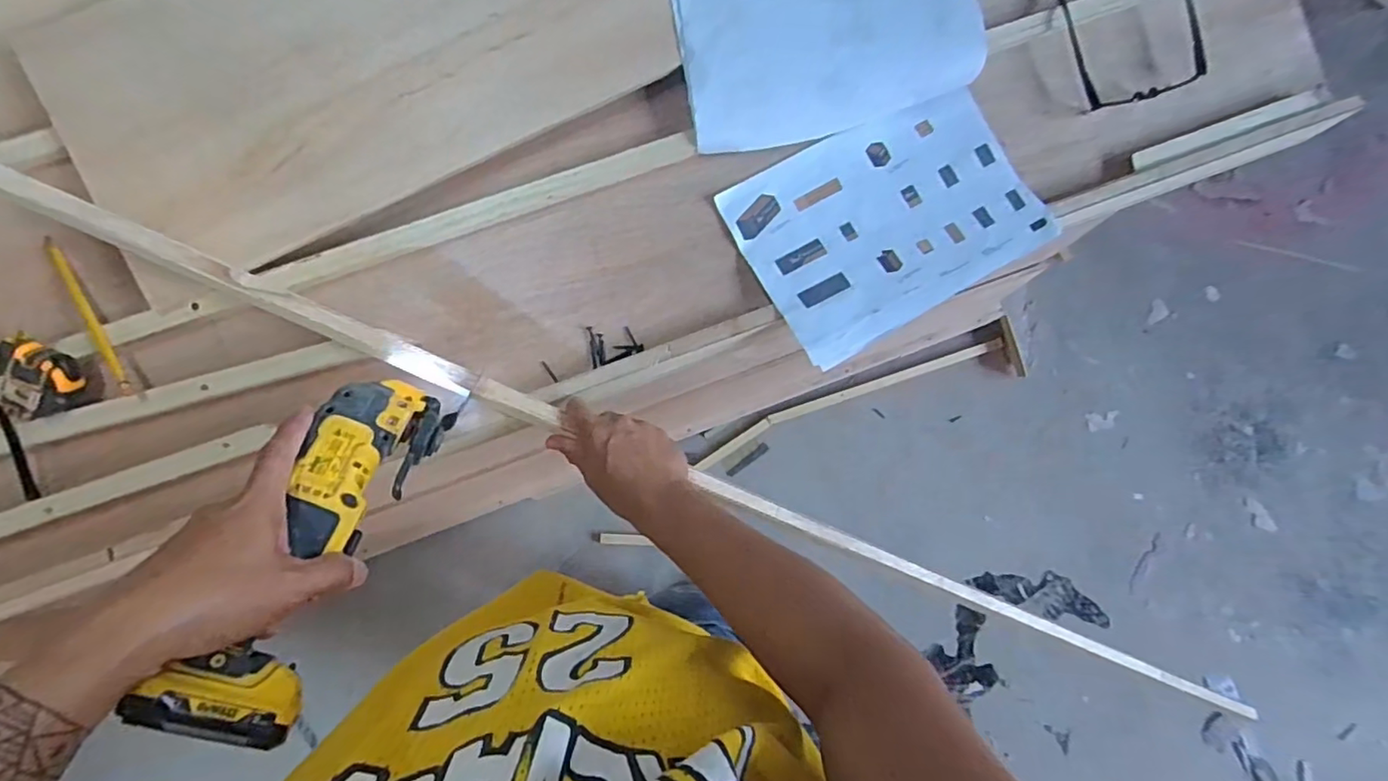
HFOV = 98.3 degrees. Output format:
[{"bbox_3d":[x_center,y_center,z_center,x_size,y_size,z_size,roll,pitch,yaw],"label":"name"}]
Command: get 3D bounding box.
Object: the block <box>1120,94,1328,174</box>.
[{"bbox_3d":[0.572,-0.280,0.643,0.225,0.014,0.022,-21,79,-3],"label":"block"}]

